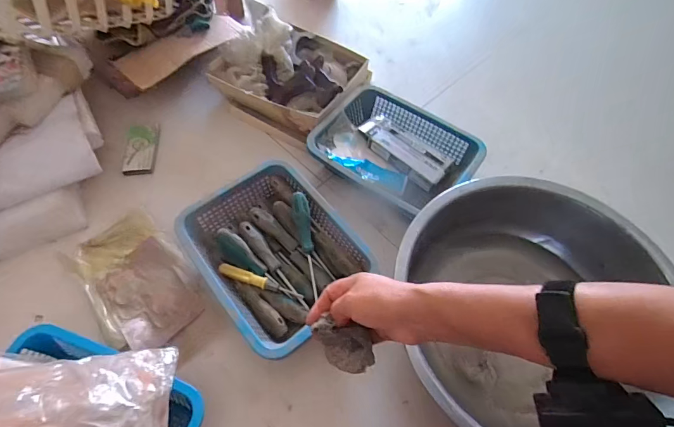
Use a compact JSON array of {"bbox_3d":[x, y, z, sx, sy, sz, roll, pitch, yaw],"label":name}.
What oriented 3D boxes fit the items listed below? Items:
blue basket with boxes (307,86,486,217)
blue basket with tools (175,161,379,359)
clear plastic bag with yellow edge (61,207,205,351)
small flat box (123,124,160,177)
[{"bbox_3d":[0.119,-0.118,0.742,0.287,0.096,0.233,28,64,14],"label":"blue basket with boxes"},{"bbox_3d":[-0.099,0.064,0.602,0.210,0.078,0.276,-34,67,-19],"label":"blue basket with tools"},{"bbox_3d":[-0.327,0.102,0.599,0.144,0.043,0.233,-40,62,-19],"label":"clear plastic bag with yellow edge"},{"bbox_3d":[-0.398,-0.136,0.756,0.062,0.007,0.128,-7,61,-5],"label":"small flat box"}]

